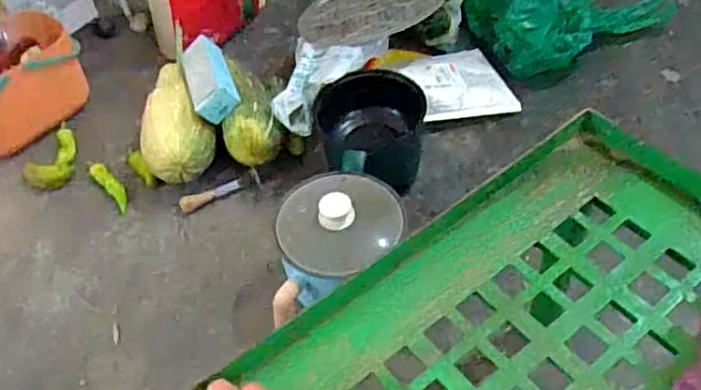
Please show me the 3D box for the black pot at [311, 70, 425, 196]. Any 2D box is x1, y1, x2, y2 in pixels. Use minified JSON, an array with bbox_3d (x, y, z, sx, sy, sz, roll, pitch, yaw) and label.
[{"bbox_3d":[0.034,-0.099,0.960,0.146,0.152,0.139,-3,48,4],"label":"black pot"}]

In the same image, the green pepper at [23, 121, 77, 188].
[{"bbox_3d":[-0.541,-0.062,1.114,0.109,0.037,0.122,-31,53,-20],"label":"green pepper"}]

